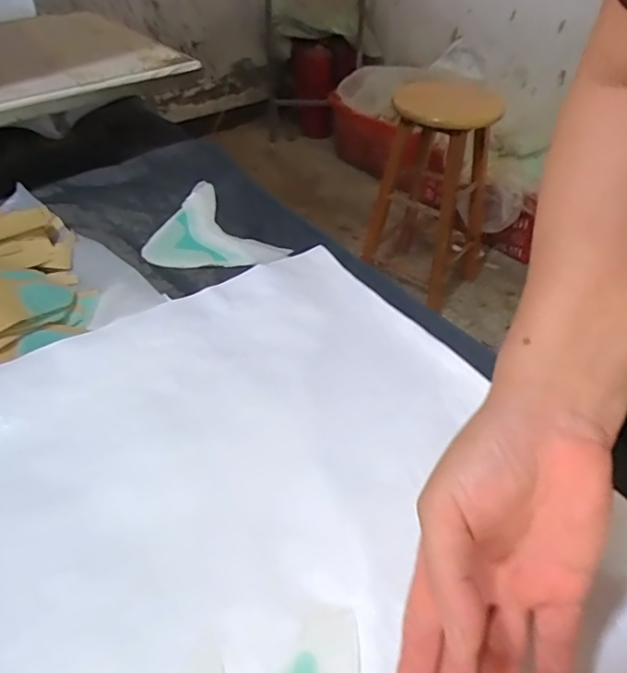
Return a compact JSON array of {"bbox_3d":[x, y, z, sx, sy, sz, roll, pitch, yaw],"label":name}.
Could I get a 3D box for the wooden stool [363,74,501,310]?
[{"bbox_3d":[0.373,-0.417,1.585,0.340,0.595,0.335,15,46,14],"label":"wooden stool"}]

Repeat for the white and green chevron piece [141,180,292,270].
[{"bbox_3d":[-0.127,-0.112,0.580,0.122,0.014,0.172,-29,51,-28],"label":"white and green chevron piece"}]

